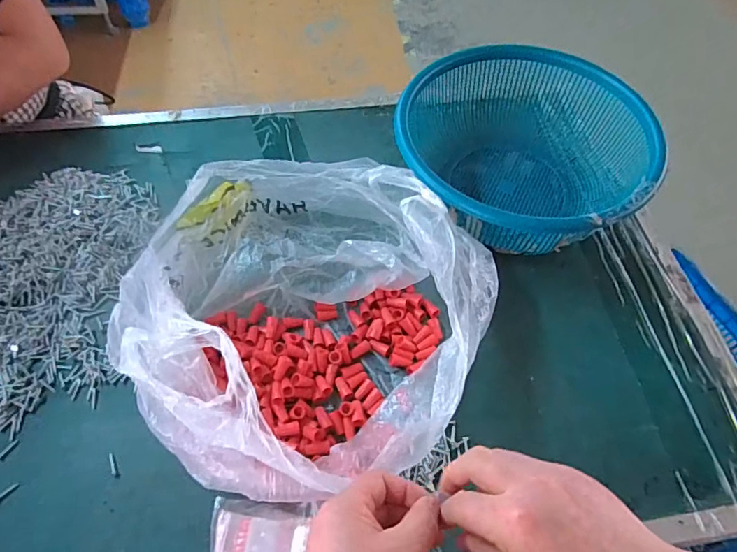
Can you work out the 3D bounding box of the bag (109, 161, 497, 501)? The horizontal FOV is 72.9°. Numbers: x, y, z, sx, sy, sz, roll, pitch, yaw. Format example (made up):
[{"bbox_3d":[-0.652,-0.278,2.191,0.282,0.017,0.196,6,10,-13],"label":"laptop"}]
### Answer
[{"bbox_3d":[-0.055,0.031,0.478,0.318,0.105,0.334,20,60,10],"label":"bag"}]

